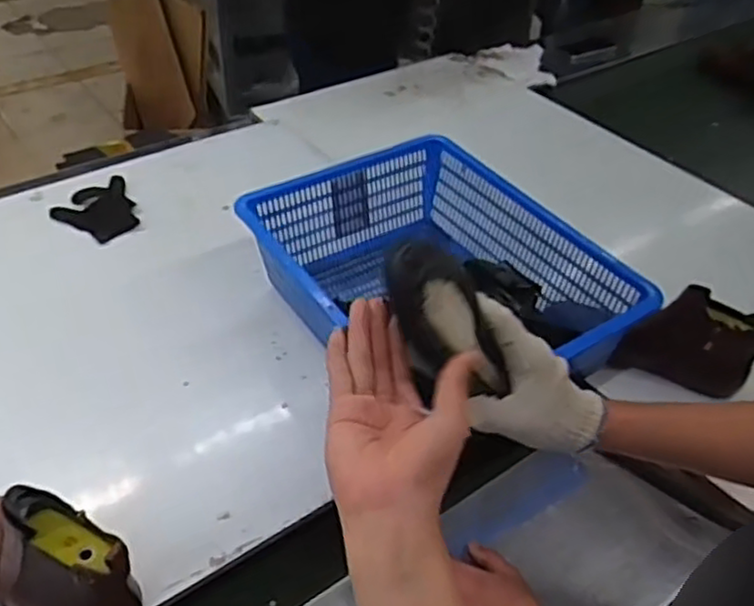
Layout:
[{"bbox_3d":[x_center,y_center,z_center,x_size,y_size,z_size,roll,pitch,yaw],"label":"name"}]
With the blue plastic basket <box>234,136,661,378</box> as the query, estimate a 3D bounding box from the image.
[{"bbox_3d":[0.064,-0.023,0.985,0.367,0.167,0.478,-25,49,-28],"label":"blue plastic basket"}]

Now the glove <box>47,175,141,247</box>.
[{"bbox_3d":[-0.466,-0.151,1.191,0.129,0.024,0.147,-25,49,-28],"label":"glove"}]

